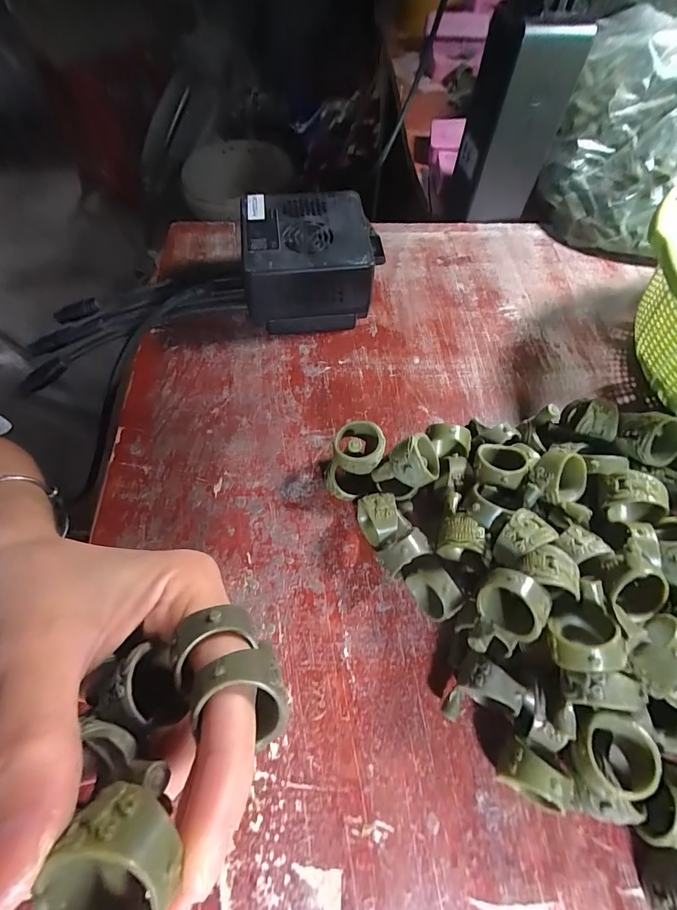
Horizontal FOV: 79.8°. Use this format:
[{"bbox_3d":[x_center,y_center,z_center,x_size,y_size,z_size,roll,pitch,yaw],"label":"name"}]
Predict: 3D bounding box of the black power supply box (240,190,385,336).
[{"bbox_3d":[-0.016,-0.125,0.265,0.085,0.053,0.068,-3,63,-2],"label":"black power supply box"}]

